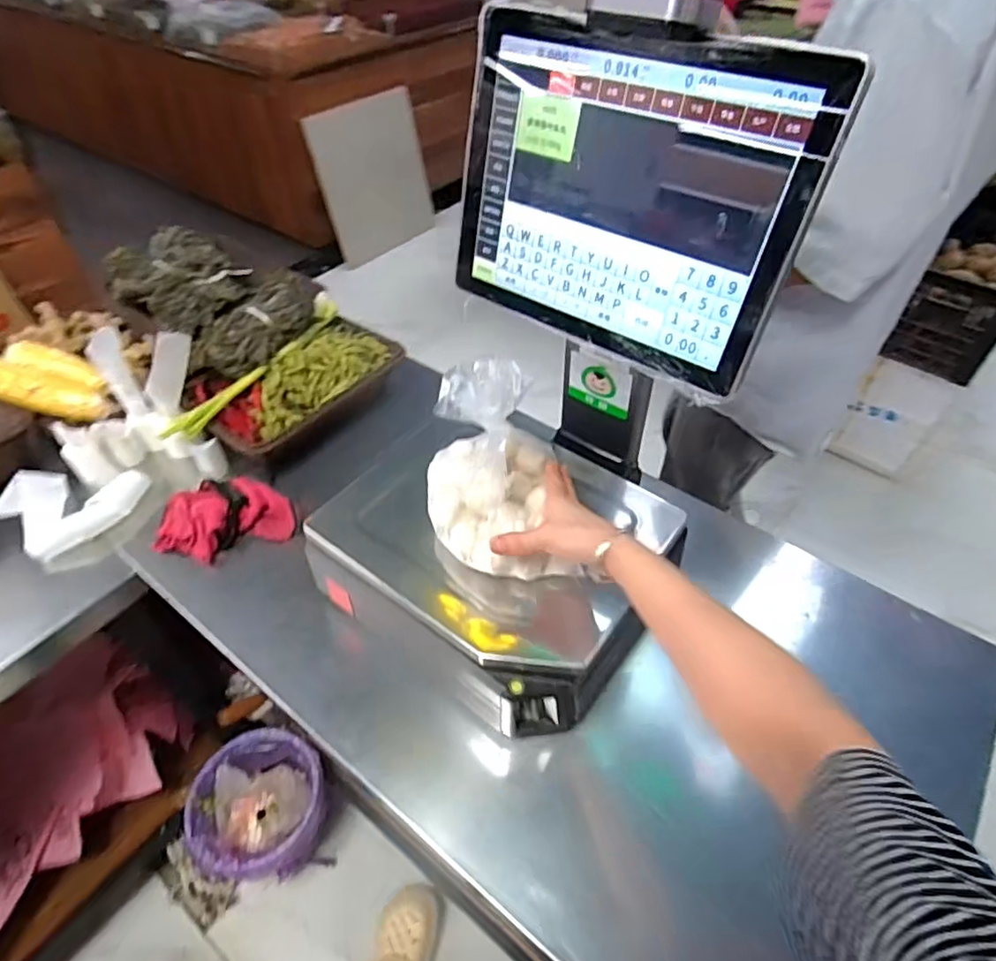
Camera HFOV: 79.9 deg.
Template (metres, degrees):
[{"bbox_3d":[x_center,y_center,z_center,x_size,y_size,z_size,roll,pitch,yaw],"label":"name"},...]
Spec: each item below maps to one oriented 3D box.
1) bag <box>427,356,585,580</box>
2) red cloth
[{"bbox_3d":[-0.004,-0.017,0.608,0.140,0.205,0.154,-4,47,-3],"label":"bag"},{"bbox_3d":[-0.400,0.053,0.875,0.183,0.039,0.129,-15,49,-13],"label":"red cloth"}]

